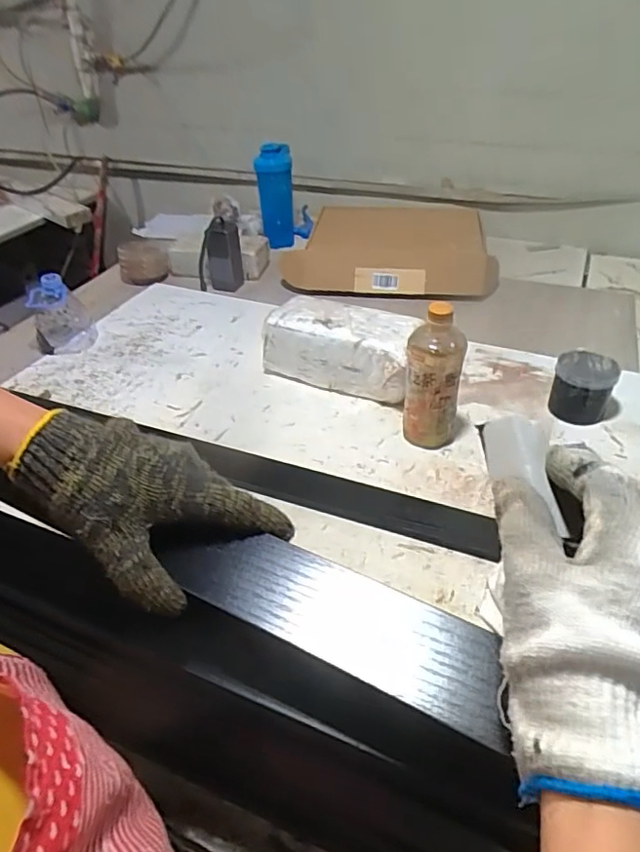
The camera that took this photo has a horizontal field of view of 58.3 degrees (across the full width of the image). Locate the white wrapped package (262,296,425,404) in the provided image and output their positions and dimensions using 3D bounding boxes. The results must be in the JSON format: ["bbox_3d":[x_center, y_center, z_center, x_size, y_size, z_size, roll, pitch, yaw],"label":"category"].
[{"bbox_3d":[0.038,-0.120,0.897,0.236,0.109,0.102,19,43,25],"label":"white wrapped package"}]

